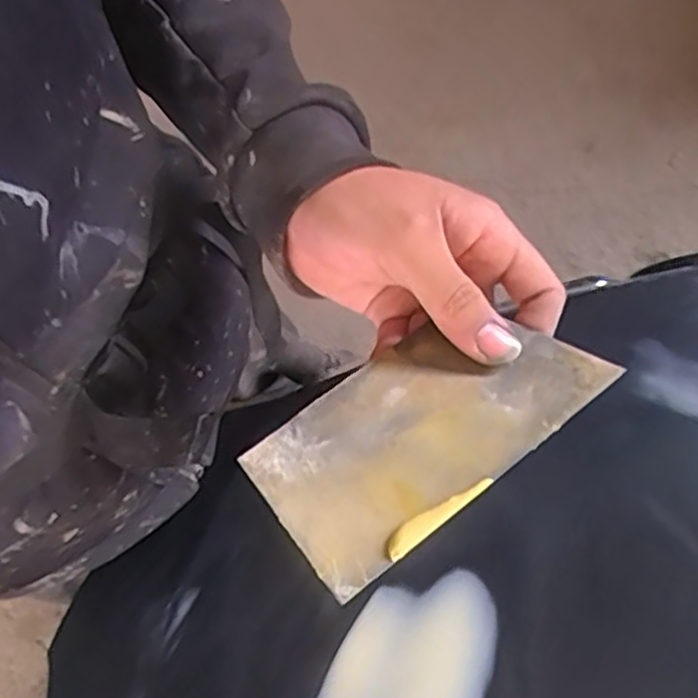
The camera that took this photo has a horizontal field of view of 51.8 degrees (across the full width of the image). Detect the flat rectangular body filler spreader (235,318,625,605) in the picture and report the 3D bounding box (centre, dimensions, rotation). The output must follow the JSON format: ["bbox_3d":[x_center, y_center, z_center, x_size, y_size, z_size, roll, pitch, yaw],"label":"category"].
[{"bbox_3d":[0.031,0.030,0.298,0.141,0.004,0.074,-35,59,-14],"label":"flat rectangular body filler spreader"}]

